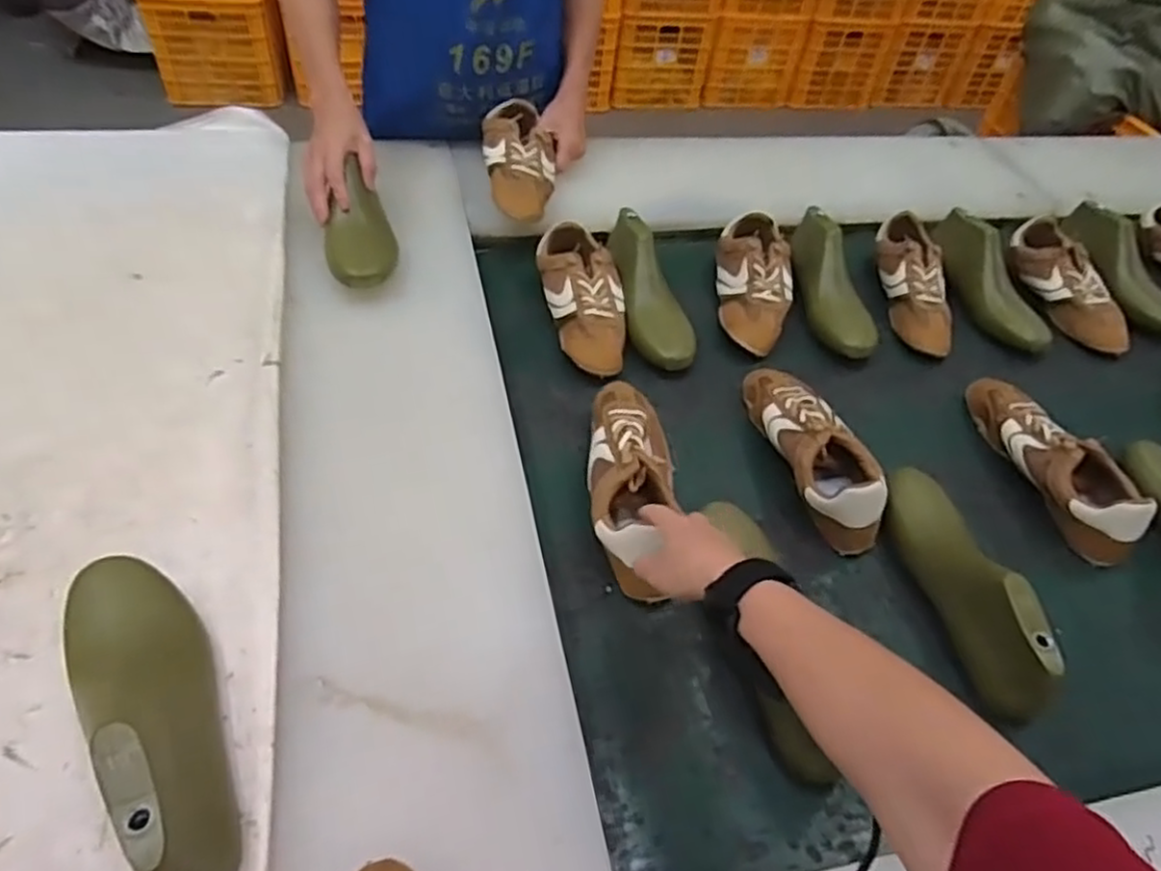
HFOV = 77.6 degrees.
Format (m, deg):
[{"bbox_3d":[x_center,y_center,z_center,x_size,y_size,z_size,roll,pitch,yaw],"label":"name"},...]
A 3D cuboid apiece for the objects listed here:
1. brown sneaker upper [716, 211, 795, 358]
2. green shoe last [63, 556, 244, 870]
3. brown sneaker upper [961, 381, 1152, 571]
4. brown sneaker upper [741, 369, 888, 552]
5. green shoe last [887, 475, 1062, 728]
[{"bbox_3d":[0.240,-0.218,0.997,0.098,0.066,0.243,9,48,2],"label":"brown sneaker upper"},{"bbox_3d":[-0.297,0.182,0.499,0.080,0.092,0.269,-26,56,-26],"label":"green shoe last"},{"bbox_3d":[0.545,0.025,0.842,0.091,0.068,0.256,-14,53,-18],"label":"brown sneaker upper"},{"bbox_3d":[0.256,0.010,0.810,0.092,0.078,0.253,-4,50,-10],"label":"brown sneaker upper"},{"bbox_3d":[0.368,0.132,0.694,0.062,0.074,0.253,0,48,-7],"label":"green shoe last"}]

